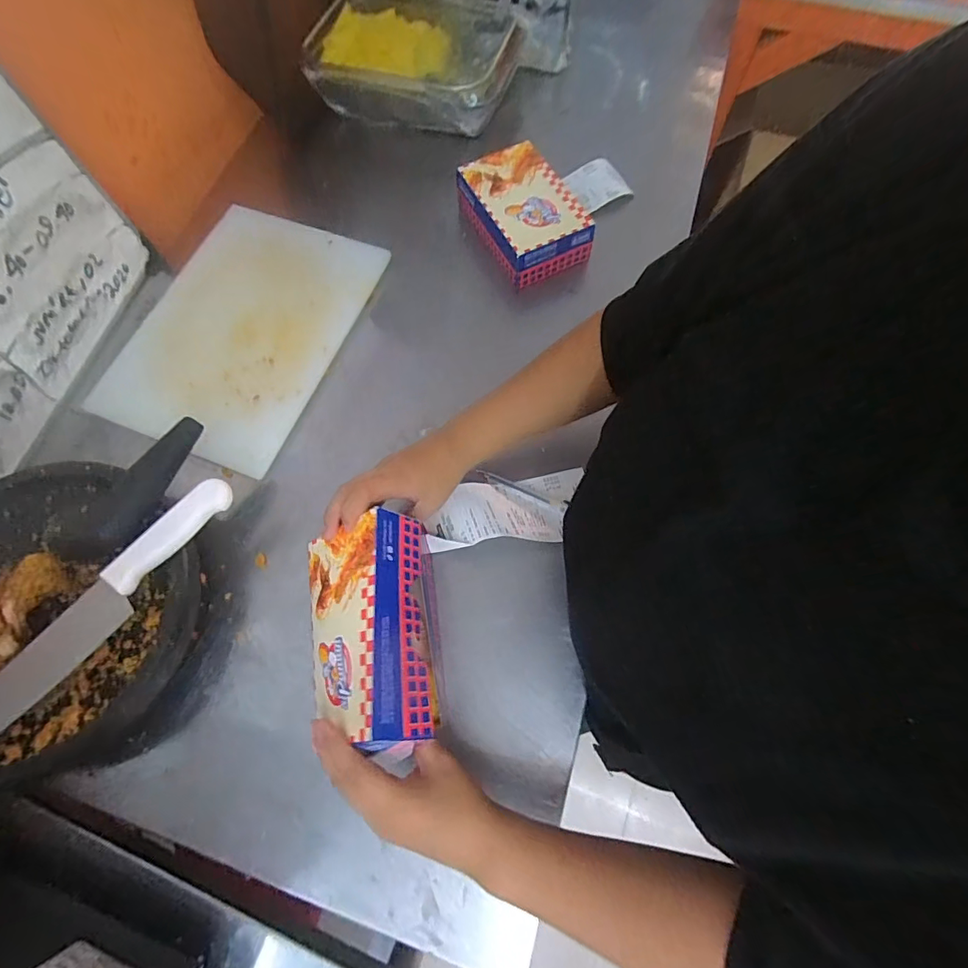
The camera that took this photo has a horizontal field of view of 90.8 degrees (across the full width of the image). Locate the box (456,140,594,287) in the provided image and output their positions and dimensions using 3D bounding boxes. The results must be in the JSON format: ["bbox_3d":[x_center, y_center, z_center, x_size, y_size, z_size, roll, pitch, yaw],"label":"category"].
[{"bbox_3d":[0.049,-0.358,0.643,0.122,0.067,0.180,-23,70,-7],"label":"box"}]

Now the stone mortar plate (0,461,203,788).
[{"bbox_3d":[-0.414,0.119,0.451,0.272,0.096,0.280,1,70,1],"label":"stone mortar plate"}]

